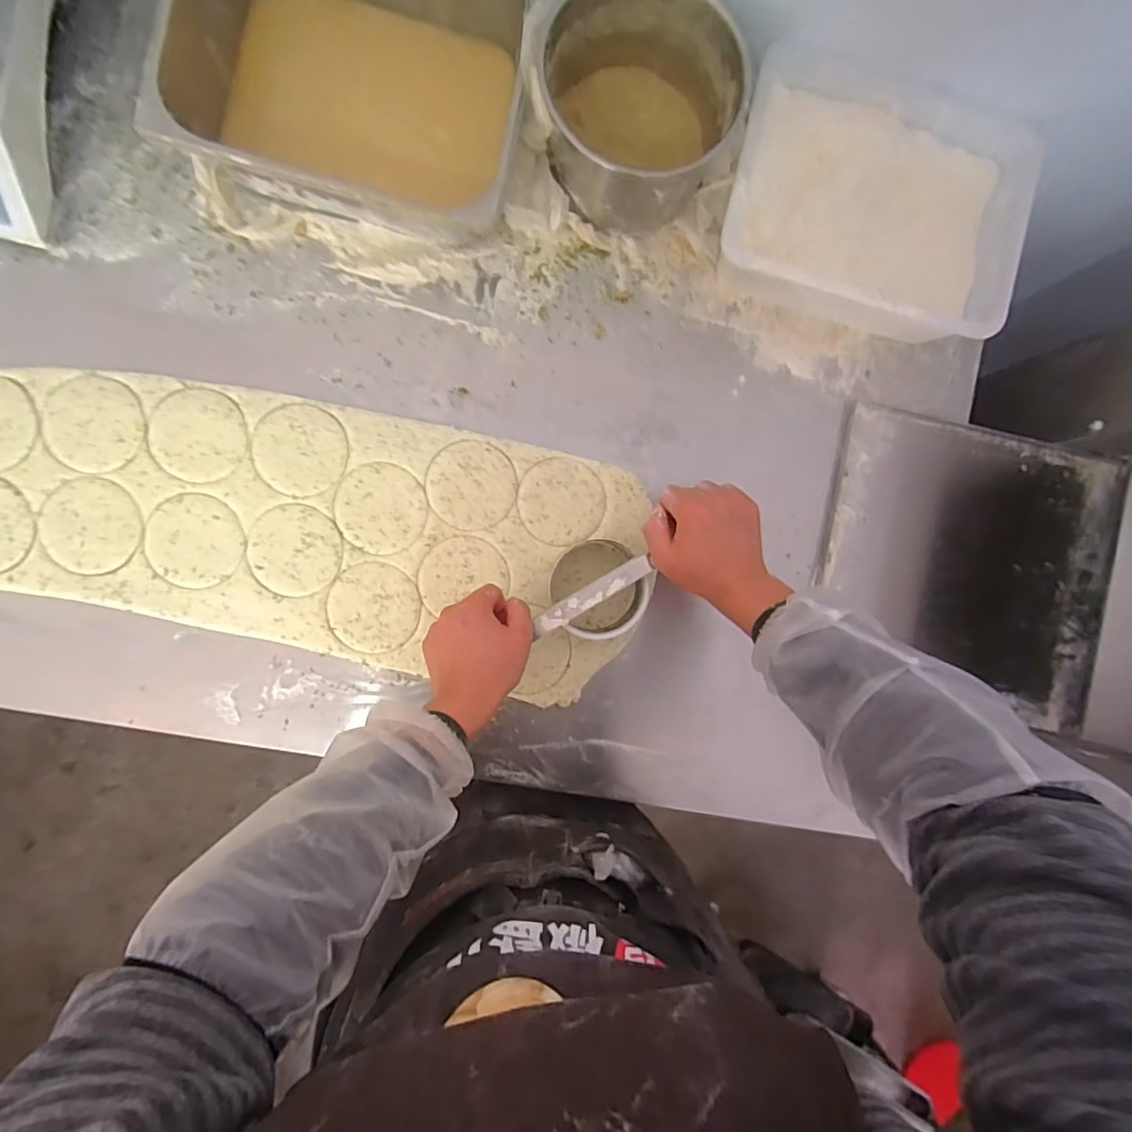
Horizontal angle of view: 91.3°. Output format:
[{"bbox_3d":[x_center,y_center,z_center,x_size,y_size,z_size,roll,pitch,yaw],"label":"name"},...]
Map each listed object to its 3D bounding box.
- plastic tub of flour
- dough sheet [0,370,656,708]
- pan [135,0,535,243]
[{"bbox_3d":[0.323,-0.385,0.611,0.311,0.096,0.253,18,87,-5],"label":"plastic tub of flour"},{"bbox_3d":[-0.275,-0.048,0.589,0.701,0.017,0.265,13,88,-6],"label":"dough sheet"},{"bbox_3d":[-0.201,-0.474,0.552,0.314,0.109,0.255,13,88,-6],"label":"pan"}]

